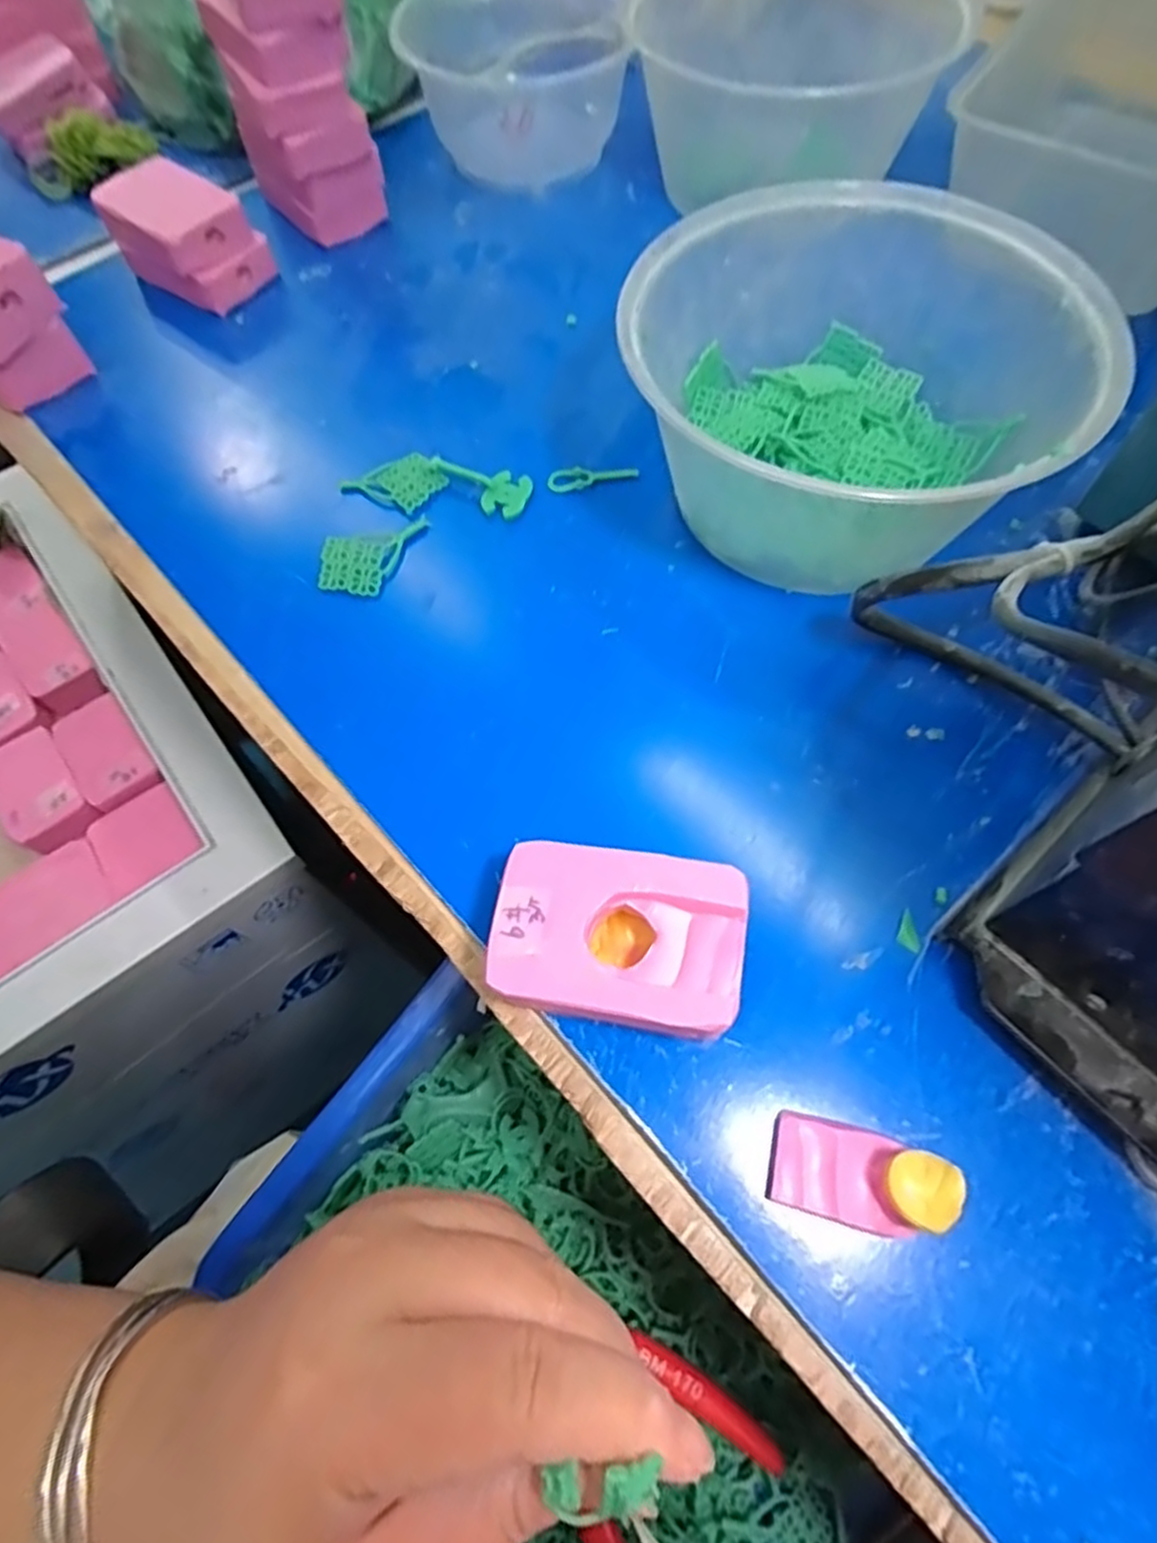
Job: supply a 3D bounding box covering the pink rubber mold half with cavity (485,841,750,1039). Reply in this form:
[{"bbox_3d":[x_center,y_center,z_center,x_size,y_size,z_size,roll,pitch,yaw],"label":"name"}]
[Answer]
[{"bbox_3d":[0.011,0.052,0.223,0.069,0.038,0.046,8,65,6],"label":"pink rubber mold half with cavity"}]

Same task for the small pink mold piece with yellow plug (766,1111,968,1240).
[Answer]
[{"bbox_3d":[0.076,0.109,0.200,0.044,0.021,0.024,13,66,8],"label":"small pink mold piece with yellow plug"}]

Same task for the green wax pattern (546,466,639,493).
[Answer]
[{"bbox_3d":[0.006,-0.132,0.328,0.040,0.004,0.012,-14,65,-4],"label":"green wax pattern"}]

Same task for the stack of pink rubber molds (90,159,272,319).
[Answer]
[{"bbox_3d":[-0.204,-0.275,0.385,0.069,0.044,0.055,37,71,18],"label":"stack of pink rubber molds"}]

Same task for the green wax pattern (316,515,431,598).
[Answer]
[{"bbox_3d":[-0.088,-0.093,0.310,0.028,0.008,0.048,22,67,12],"label":"green wax pattern"}]

